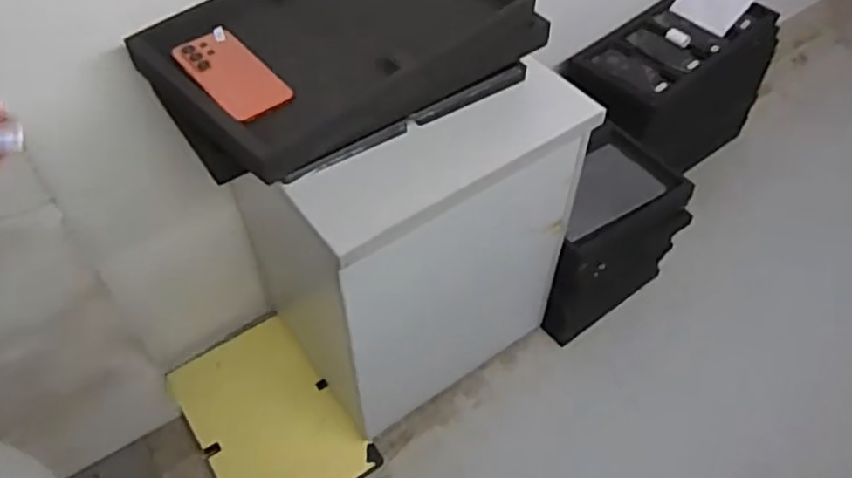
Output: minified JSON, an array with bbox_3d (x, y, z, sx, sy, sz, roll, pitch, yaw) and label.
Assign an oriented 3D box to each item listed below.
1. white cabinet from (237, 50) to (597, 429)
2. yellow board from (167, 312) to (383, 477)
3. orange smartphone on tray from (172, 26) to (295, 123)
[{"bbox_3d":[-0.039,-0.013,1.205,0.435,0.610,0.396,-29,57,-21],"label":"white cabinet"},{"bbox_3d":[-0.307,0.353,1.316,0.257,0.026,0.393,-33,62,-17],"label":"yellow board"},{"bbox_3d":[-0.230,-0.198,0.802,0.081,0.011,0.181,-32,58,-23],"label":"orange smartphone on tray"}]

